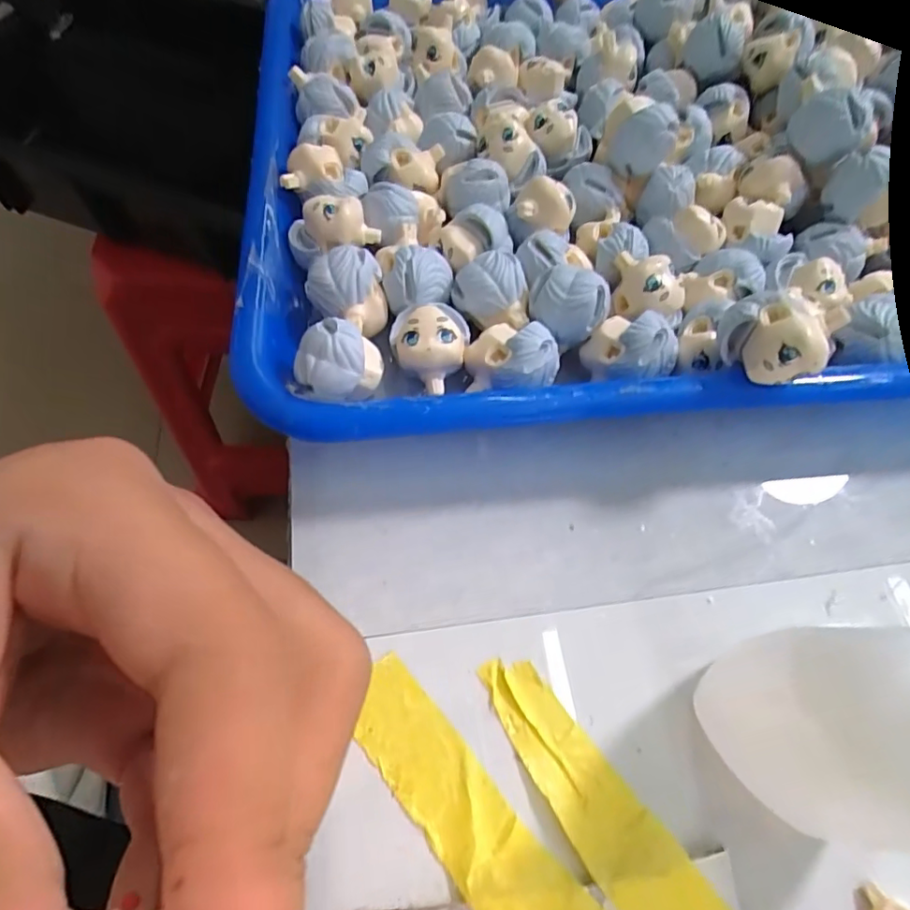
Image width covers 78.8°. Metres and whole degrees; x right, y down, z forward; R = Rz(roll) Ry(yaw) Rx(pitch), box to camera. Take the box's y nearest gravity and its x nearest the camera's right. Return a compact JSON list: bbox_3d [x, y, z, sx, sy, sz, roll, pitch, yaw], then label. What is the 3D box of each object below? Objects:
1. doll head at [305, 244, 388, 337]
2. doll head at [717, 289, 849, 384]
[{"bbox_3d":[-0.034,-0.051,0.171,0.023,0.018,0.023,-13,63,-9],"label":"doll head"},{"bbox_3d":[0.086,-0.030,0.152,0.025,0.025,0.017,13,62,5],"label":"doll head"}]

